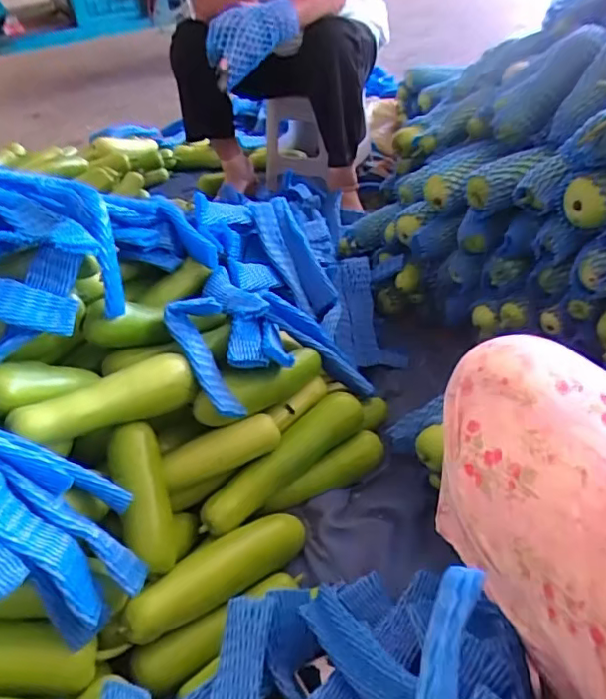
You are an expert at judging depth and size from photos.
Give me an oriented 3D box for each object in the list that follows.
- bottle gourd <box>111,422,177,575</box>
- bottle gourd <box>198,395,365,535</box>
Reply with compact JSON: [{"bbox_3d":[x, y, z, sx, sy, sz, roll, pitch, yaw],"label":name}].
[{"bbox_3d":[-0.190,0.170,0.672,0.056,0.054,0.165,-13,83,-8],"label":"bottle gourd"},{"bbox_3d":[-0.027,0.154,0.810,0.279,0.061,0.056,-33,46,-29],"label":"bottle gourd"}]

